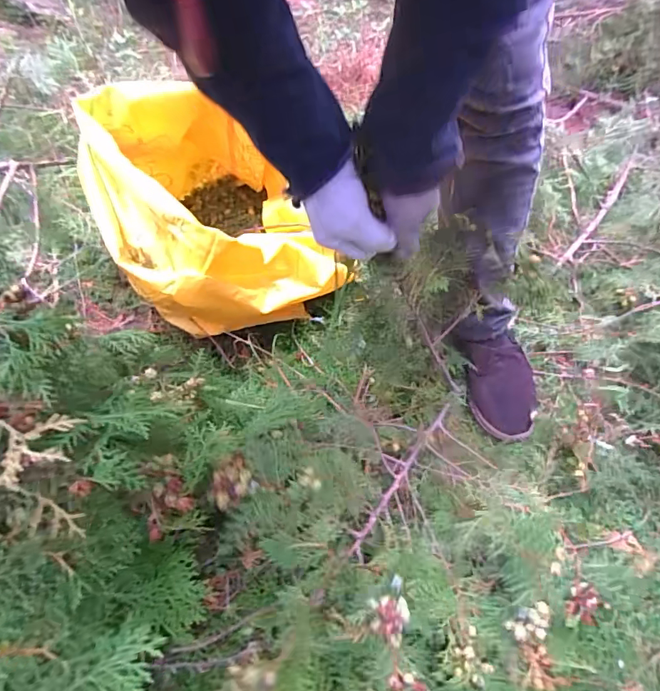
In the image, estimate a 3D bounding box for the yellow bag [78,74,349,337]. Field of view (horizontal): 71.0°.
[{"bbox_3d":[-0.180,-0.183,0.711,0.286,0.274,0.353,-40,77,-10],"label":"yellow bag"}]

